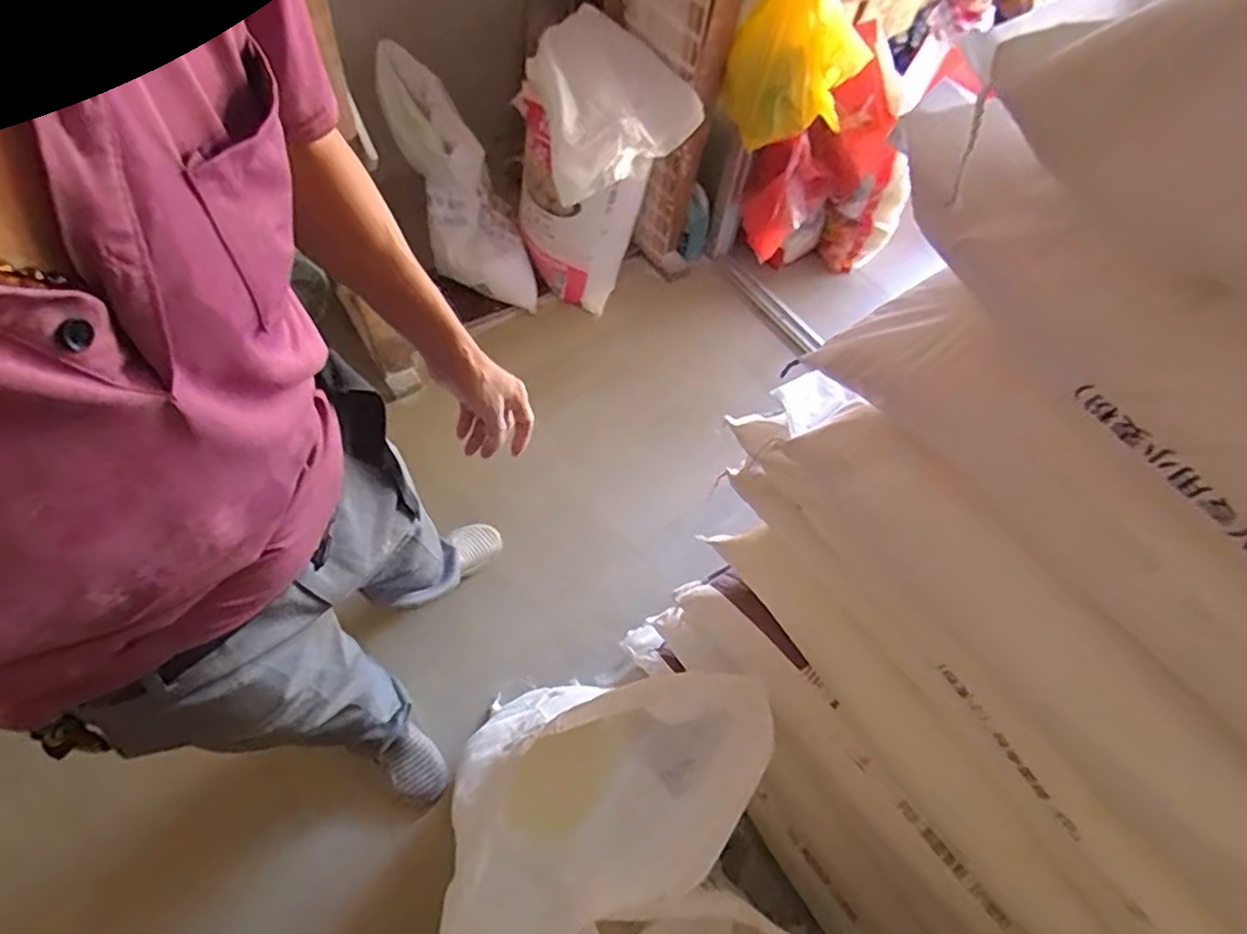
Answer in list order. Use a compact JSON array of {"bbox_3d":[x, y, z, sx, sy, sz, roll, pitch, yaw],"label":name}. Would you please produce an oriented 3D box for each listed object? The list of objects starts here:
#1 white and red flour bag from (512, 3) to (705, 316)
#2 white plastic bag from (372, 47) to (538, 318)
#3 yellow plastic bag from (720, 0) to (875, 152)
[{"bbox_3d":[-0.065,-0.712,1.687,0.330,0.636,0.340,-31,64,-21],"label":"white and red flour bag"},{"bbox_3d":[-0.444,-0.735,1.759,0.238,0.703,0.140,-38,30,-24],"label":"white plastic bag"},{"bbox_3d":[0.406,-0.989,1.502,0.271,0.452,0.182,37,62,18],"label":"yellow plastic bag"}]

